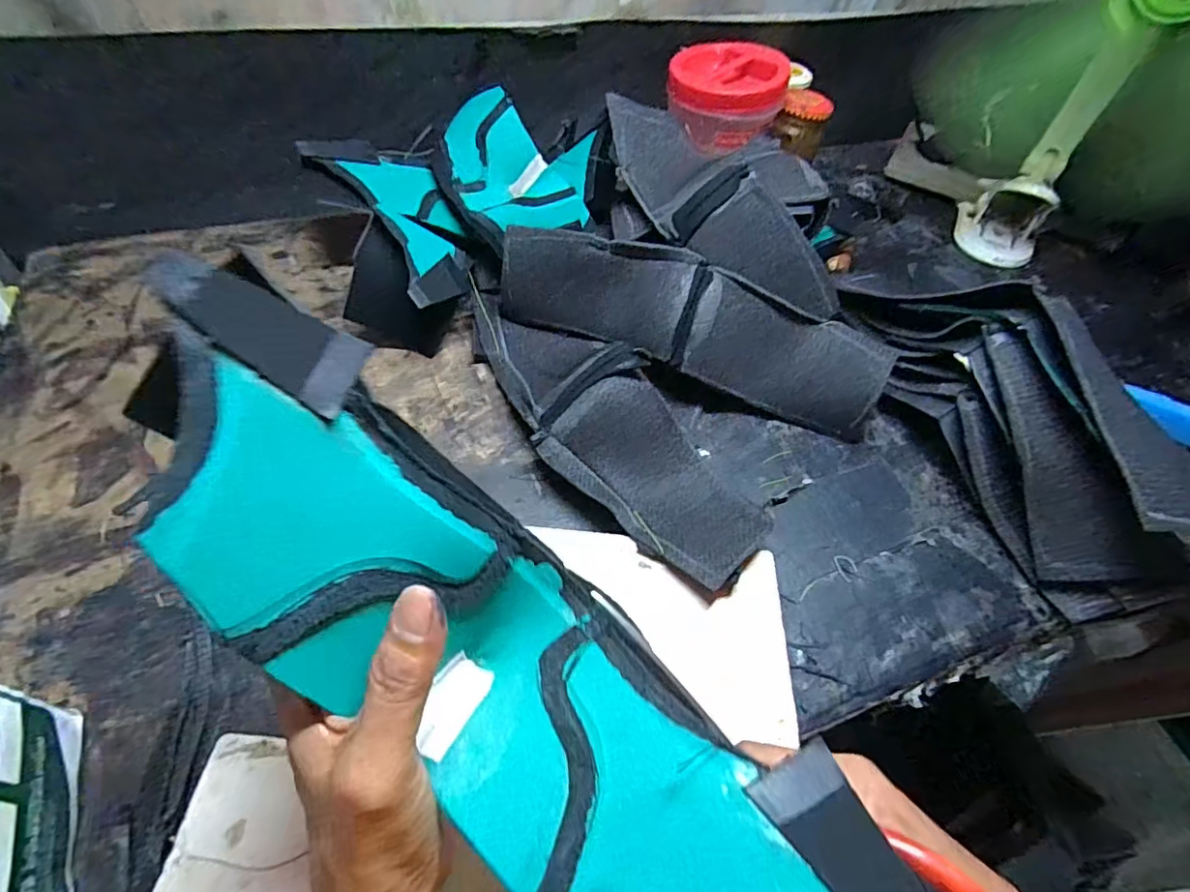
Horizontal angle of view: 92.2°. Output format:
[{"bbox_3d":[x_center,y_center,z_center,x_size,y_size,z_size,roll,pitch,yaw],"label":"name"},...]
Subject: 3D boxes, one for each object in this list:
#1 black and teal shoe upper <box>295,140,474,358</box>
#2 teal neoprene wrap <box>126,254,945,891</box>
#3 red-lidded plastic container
[{"bbox_3d":[-0.168,-0.185,0.504,0.123,0.090,0.201,-16,56,-17],"label":"black and teal shoe upper"},{"bbox_3d":[-0.030,0.072,0.192,0.314,0.087,0.090,43,59,1],"label":"teal neoprene wrap"},{"bbox_3d":[0.135,-0.364,0.596,0.118,0.068,0.099,15,53,6],"label":"red-lidded plastic container"}]

